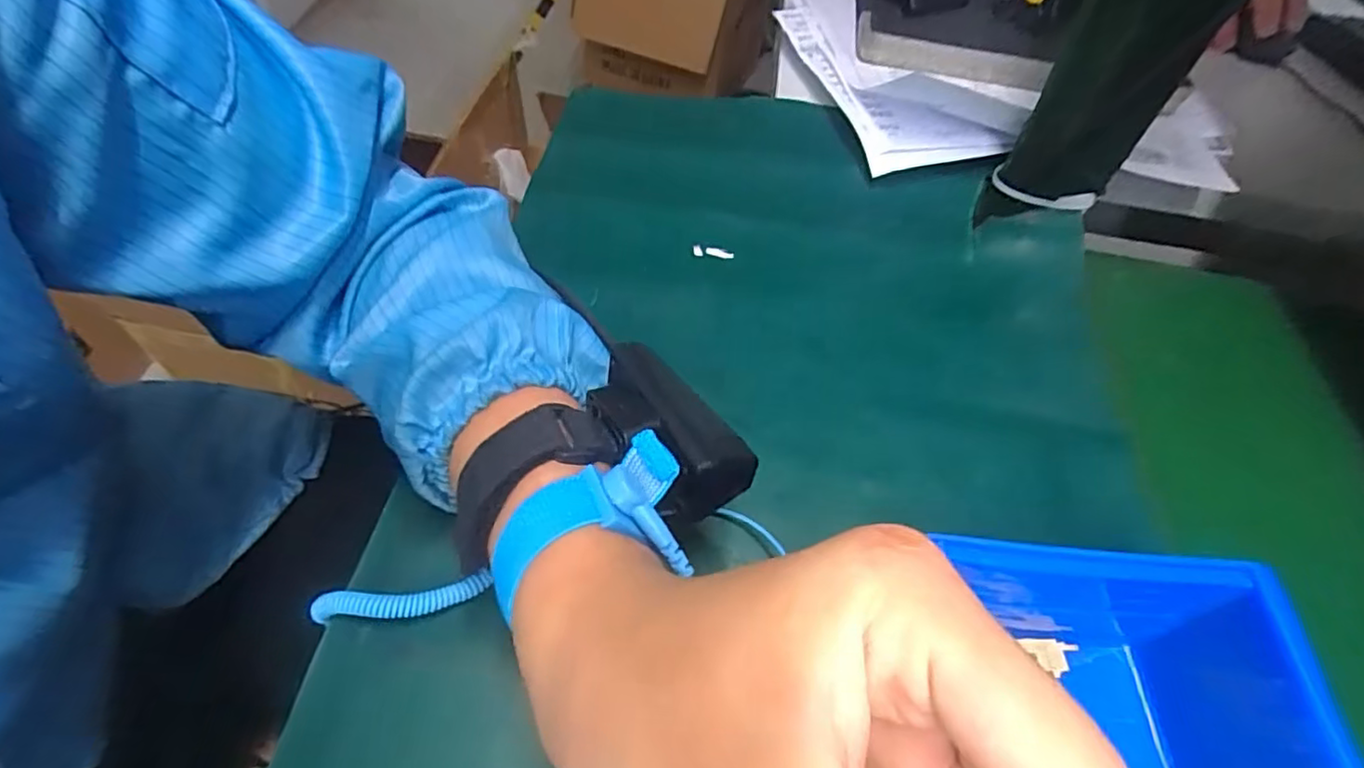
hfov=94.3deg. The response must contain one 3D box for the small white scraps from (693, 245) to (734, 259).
[{"bbox_3d":[0.020,-0.082,0.398,0.026,0.005,0.006,6,54,-1],"label":"small white scraps"}]

